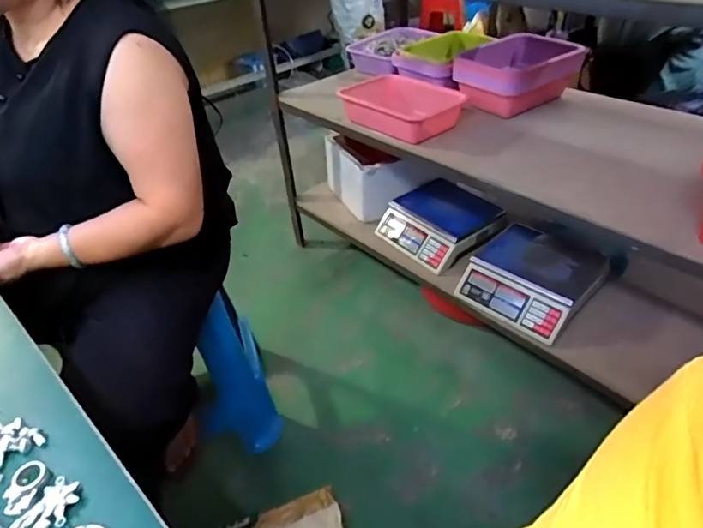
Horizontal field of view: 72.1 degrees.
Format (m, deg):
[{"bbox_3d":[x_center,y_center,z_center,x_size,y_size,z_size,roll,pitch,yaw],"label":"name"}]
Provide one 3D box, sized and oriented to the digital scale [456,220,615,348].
[{"bbox_3d":[0.453,0.032,1.190,0.288,0.110,0.255,30,50,34],"label":"digital scale"}]

